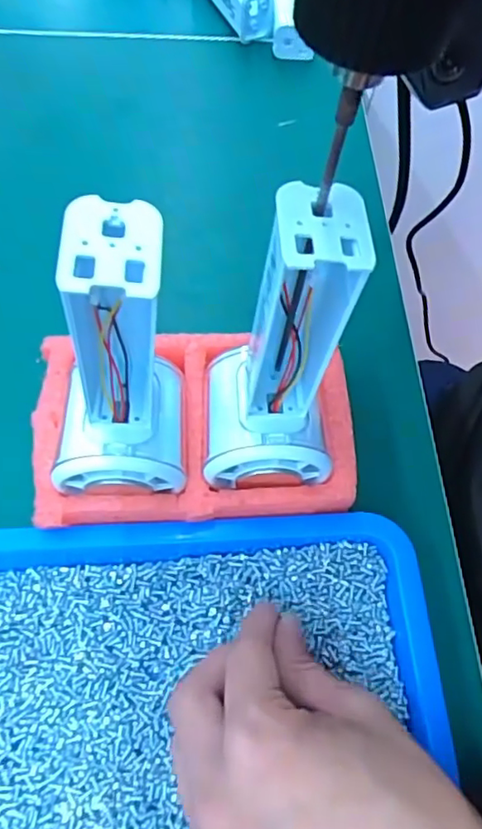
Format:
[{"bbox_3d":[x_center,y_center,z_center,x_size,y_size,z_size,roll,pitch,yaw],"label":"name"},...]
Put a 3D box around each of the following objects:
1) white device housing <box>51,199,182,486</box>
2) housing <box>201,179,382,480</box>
[{"bbox_3d":[-0.047,-0.018,0.197,0.048,0.119,0.057,-2,64,-4],"label":"white device housing"},{"bbox_3d":[0.015,-0.015,0.215,0.055,0.150,0.056,-1,64,-3],"label":"housing"}]

